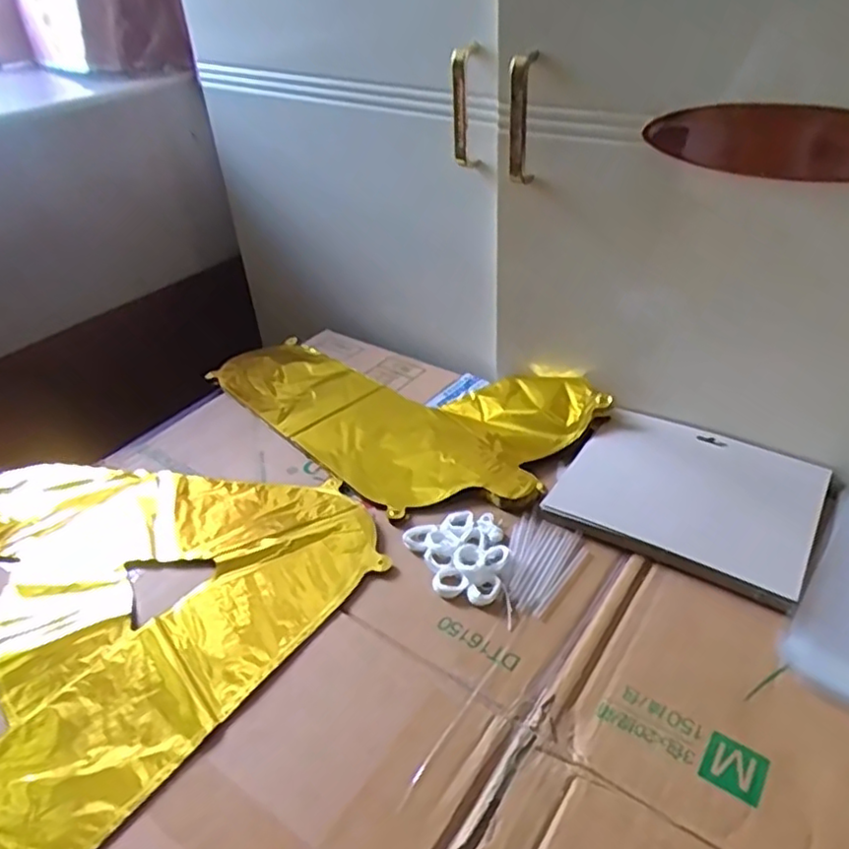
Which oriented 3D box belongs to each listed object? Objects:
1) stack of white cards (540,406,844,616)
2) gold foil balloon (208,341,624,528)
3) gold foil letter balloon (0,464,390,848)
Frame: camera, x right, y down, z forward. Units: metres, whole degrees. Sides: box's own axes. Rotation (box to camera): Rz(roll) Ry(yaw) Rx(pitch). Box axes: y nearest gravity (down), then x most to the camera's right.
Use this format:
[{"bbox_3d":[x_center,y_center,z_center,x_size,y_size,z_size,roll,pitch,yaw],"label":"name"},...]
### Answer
[{"bbox_3d":[0.223,0.058,0.556,0.196,0.011,0.162,22,45,30],"label":"stack of white cards"},{"bbox_3d":[-0.046,-0.035,0.691,0.405,0.022,0.219,27,47,34],"label":"gold foil balloon"},{"bbox_3d":[-0.268,0.121,0.525,0.367,0.011,0.363,23,45,31],"label":"gold foil letter balloon"}]

